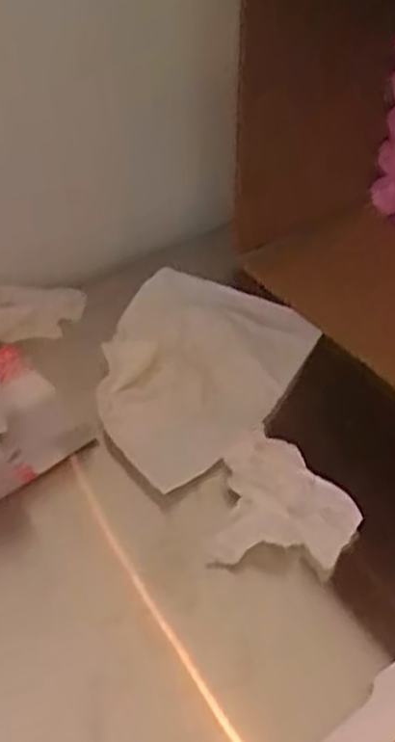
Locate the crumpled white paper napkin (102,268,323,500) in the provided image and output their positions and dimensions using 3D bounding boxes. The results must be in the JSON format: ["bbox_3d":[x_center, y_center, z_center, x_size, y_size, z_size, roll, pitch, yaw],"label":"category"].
[{"bbox_3d":[-0.007,-0.004,0.463,0.115,0.020,0.152,24,49,21],"label":"crumpled white paper napkin"}]

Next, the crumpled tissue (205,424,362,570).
[{"bbox_3d":[0.046,0.066,0.387,0.069,0.017,0.072,7,45,5],"label":"crumpled tissue"}]

